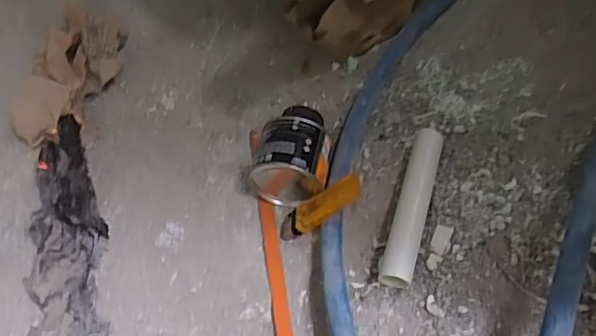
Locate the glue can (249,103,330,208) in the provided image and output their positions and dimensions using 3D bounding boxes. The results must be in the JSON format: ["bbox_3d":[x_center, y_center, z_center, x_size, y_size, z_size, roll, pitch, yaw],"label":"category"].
[{"bbox_3d":[-0.004,-0.014,0.500,0.067,0.063,0.082,7,56,10],"label":"glue can"}]

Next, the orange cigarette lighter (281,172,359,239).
[{"bbox_3d":[0.018,0.034,0.474,0.083,0.010,0.026,-36,53,20],"label":"orange cigarette lighter"}]

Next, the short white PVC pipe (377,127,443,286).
[{"bbox_3d":[0.099,0.033,0.481,0.026,0.026,0.149,13,58,14],"label":"short white PVC pipe"}]

